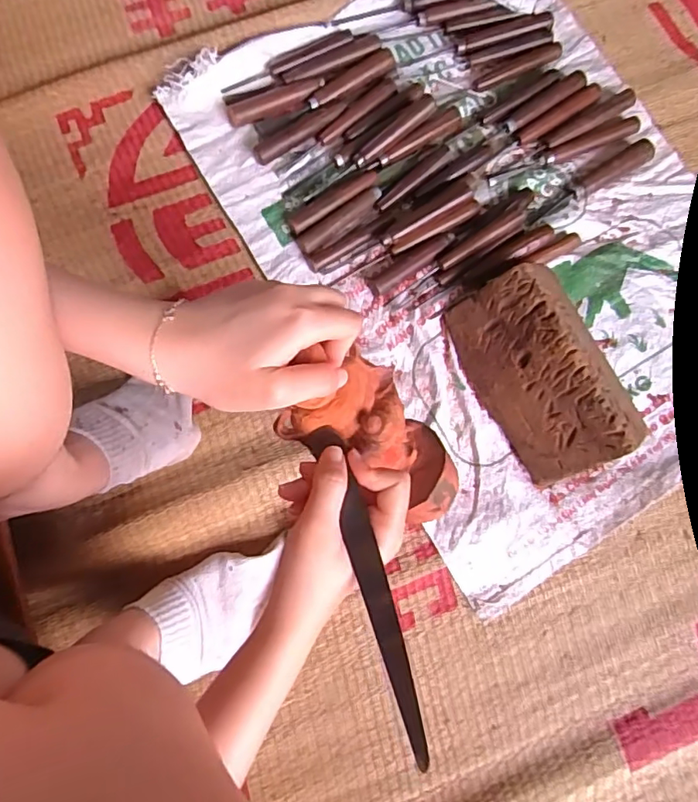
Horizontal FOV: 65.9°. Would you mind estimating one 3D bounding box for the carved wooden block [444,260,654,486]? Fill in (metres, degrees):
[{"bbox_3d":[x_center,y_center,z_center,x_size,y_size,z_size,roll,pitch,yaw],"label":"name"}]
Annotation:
[{"bbox_3d":[0.193,-0.029,0.539,0.108,0.067,0.203,-29,82,-6],"label":"carved wooden block"}]

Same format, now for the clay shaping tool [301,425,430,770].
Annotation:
[{"bbox_3d":[0.011,0.105,0.326,0.025,0.013,0.199,-18,63,-4],"label":"clay shaping tool"}]

